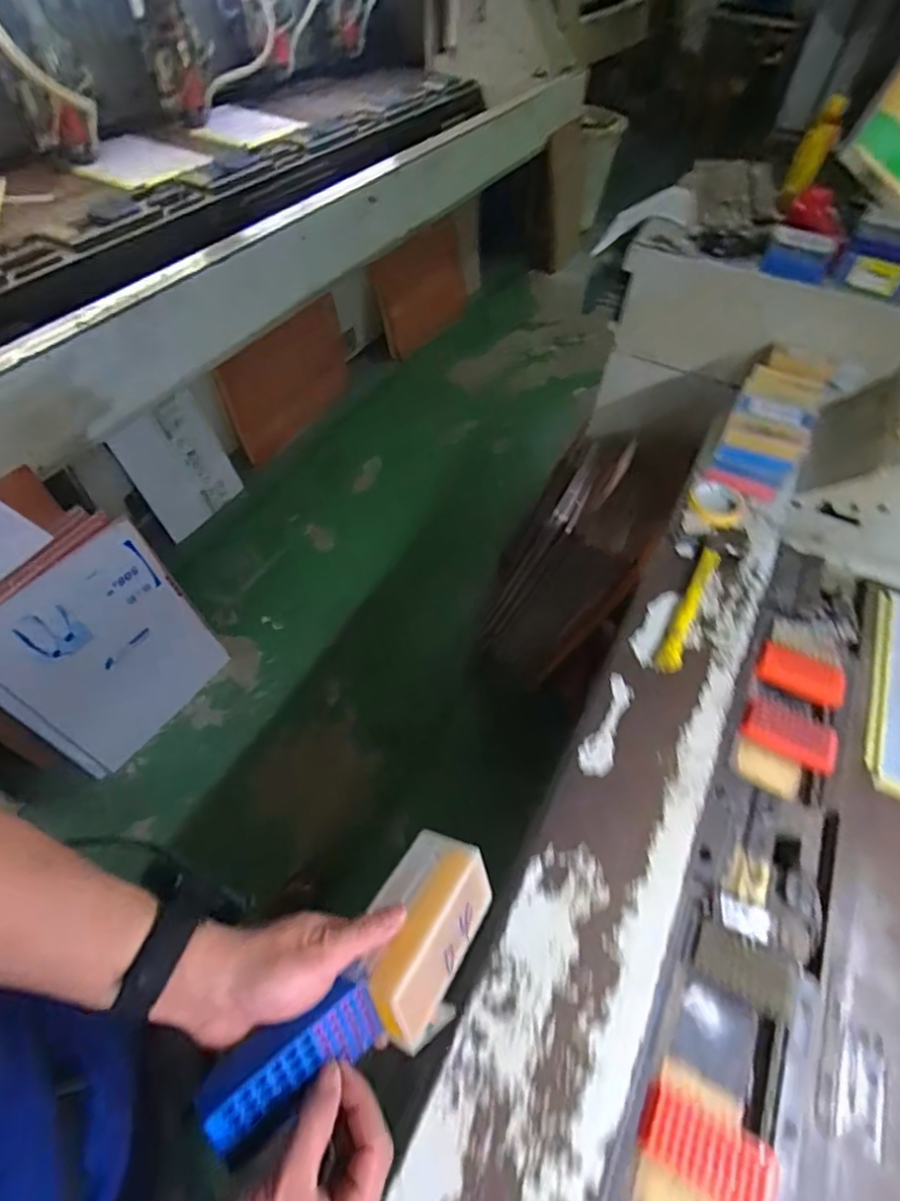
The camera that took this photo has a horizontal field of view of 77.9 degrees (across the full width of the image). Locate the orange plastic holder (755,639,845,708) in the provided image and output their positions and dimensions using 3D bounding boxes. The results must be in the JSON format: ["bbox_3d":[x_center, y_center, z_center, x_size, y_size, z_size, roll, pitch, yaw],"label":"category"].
[{"bbox_3d":[0.523,0.111,0.830,0.125,0.019,0.069,22,55,13],"label":"orange plastic holder"}]

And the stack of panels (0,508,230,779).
[{"bbox_3d":[-0.870,0.119,1.403,0.059,0.568,0.475,20,55,36],"label":"stack of panels"}]

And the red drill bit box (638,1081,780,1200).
[{"bbox_3d":[0.238,0.512,0.514,0.118,0.024,0.062,22,55,13],"label":"red drill bit box"}]

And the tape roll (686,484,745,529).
[{"bbox_3d":[0.454,-0.164,0.956,0.096,0.023,0.093,2,53,-2],"label":"tape roll"}]

